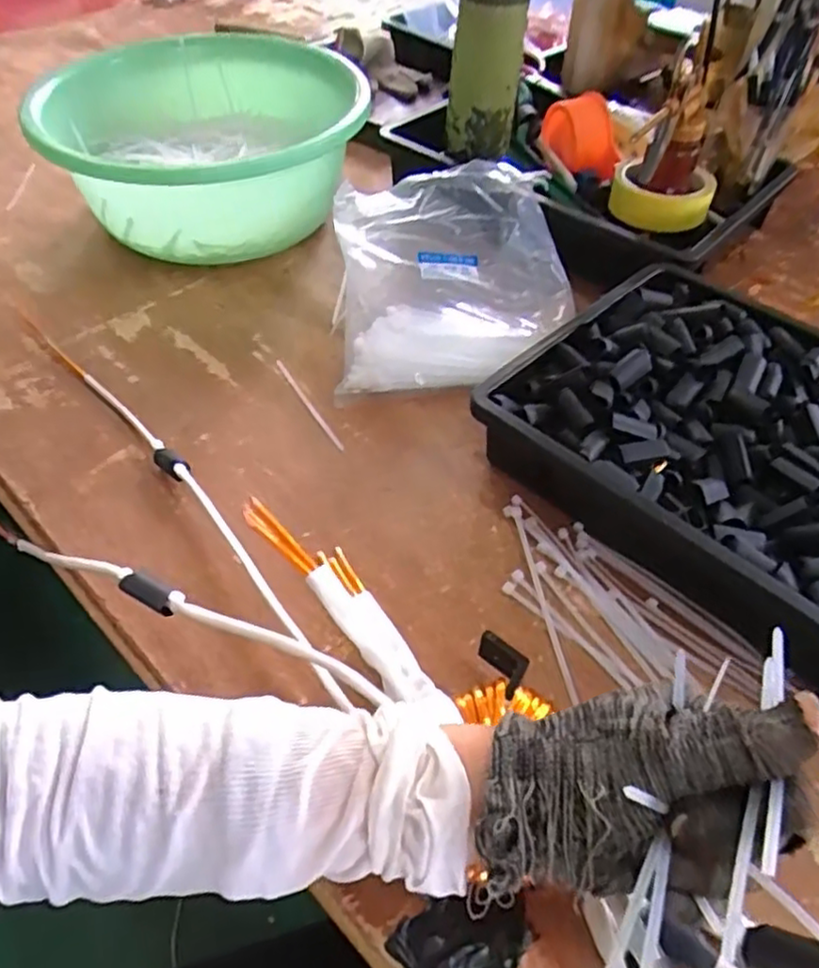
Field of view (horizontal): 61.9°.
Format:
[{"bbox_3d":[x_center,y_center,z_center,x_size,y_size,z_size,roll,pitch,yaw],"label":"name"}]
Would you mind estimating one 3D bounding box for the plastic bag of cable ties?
[{"bbox_3d":[0.036,-0.178,0.584,0.191,0.080,0.218,-3,49,-3],"label":"plastic bag of cable ties"}]

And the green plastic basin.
[{"bbox_3d":[-0.196,-0.337,0.691,0.295,0.126,0.331,-11,50,-10],"label":"green plastic basin"}]

